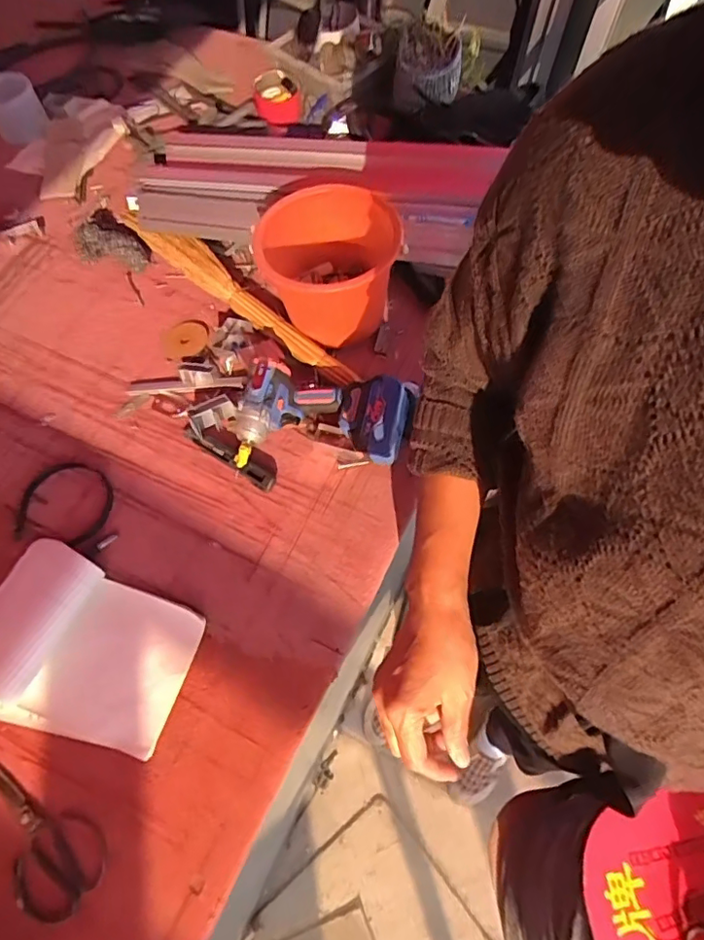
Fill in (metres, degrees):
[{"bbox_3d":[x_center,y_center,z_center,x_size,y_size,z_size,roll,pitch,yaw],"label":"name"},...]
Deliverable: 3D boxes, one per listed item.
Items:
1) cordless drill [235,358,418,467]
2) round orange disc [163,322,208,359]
[{"bbox_3d":[-0.045,-0.086,0.836,0.260,0.080,0.153,5,62,5],"label":"cordless drill"},{"bbox_3d":[-0.293,-0.232,0.982,0.074,0.013,0.078,0,61,0],"label":"round orange disc"}]

